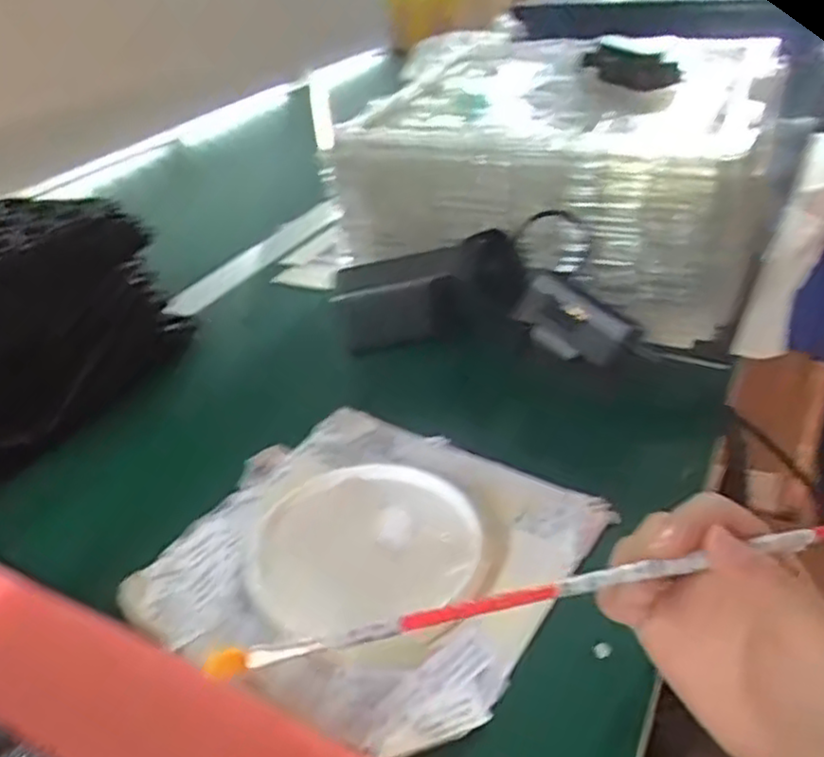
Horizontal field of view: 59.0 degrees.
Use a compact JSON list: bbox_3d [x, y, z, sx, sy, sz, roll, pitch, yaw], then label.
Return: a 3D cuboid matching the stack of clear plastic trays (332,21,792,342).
[{"bbox_3d":[0.150,-0.205,0.677,0.334,0.143,0.319,13,37,26],"label":"stack of clear plastic trays"}]

